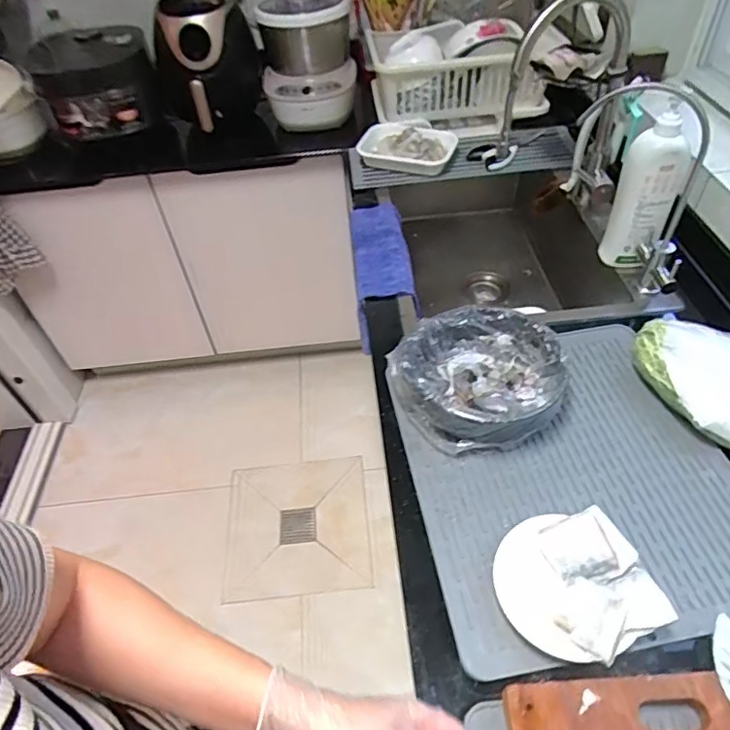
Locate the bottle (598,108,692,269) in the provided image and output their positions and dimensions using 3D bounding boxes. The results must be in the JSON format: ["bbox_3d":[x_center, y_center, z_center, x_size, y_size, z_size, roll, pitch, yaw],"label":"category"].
[{"bbox_3d":[0.443,-0.265,0.868,0.089,0.242,0.048,21,53,23],"label":"bottle"}]

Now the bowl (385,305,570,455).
[{"bbox_3d":[0.158,0.019,0.751,0.210,0.090,0.195,-3,48,3],"label":"bowl"}]

